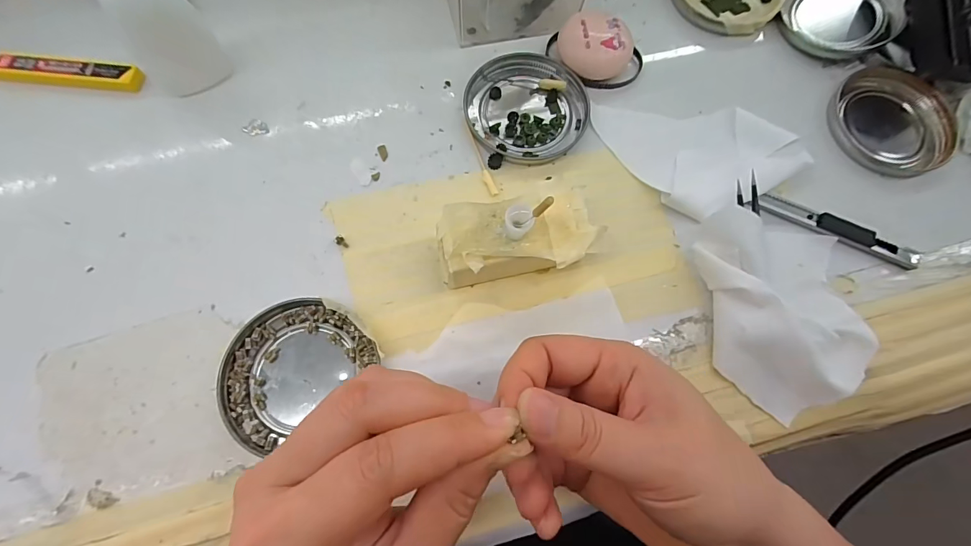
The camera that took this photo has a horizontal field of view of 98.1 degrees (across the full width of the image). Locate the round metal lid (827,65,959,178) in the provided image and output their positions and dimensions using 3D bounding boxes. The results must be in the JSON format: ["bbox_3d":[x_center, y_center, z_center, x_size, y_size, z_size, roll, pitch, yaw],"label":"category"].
[{"bbox_3d":[0.269,-0.101,0.278,0.078,0.012,0.077,1,73,-2],"label":"round metal lid"}]

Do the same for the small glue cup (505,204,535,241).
[{"bbox_3d":[0.016,-0.025,0.209,0.014,0.020,0.013,1,73,-2],"label":"small glue cup"}]

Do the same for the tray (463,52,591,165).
[{"bbox_3d":[0.027,-0.109,0.275,0.076,0.009,0.078,1,73,-2],"label":"tray"}]

